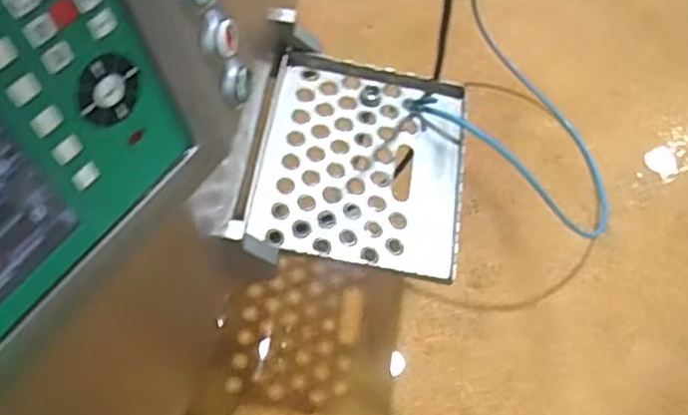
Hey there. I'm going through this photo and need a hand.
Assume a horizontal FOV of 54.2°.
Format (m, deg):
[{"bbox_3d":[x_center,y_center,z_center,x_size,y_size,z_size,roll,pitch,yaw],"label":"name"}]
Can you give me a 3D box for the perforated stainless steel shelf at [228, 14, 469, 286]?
[{"bbox_3d":[0.033,-0.096,1.172,0.376,0.074,0.441,9,62,-4],"label":"perforated stainless steel shelf"}]

